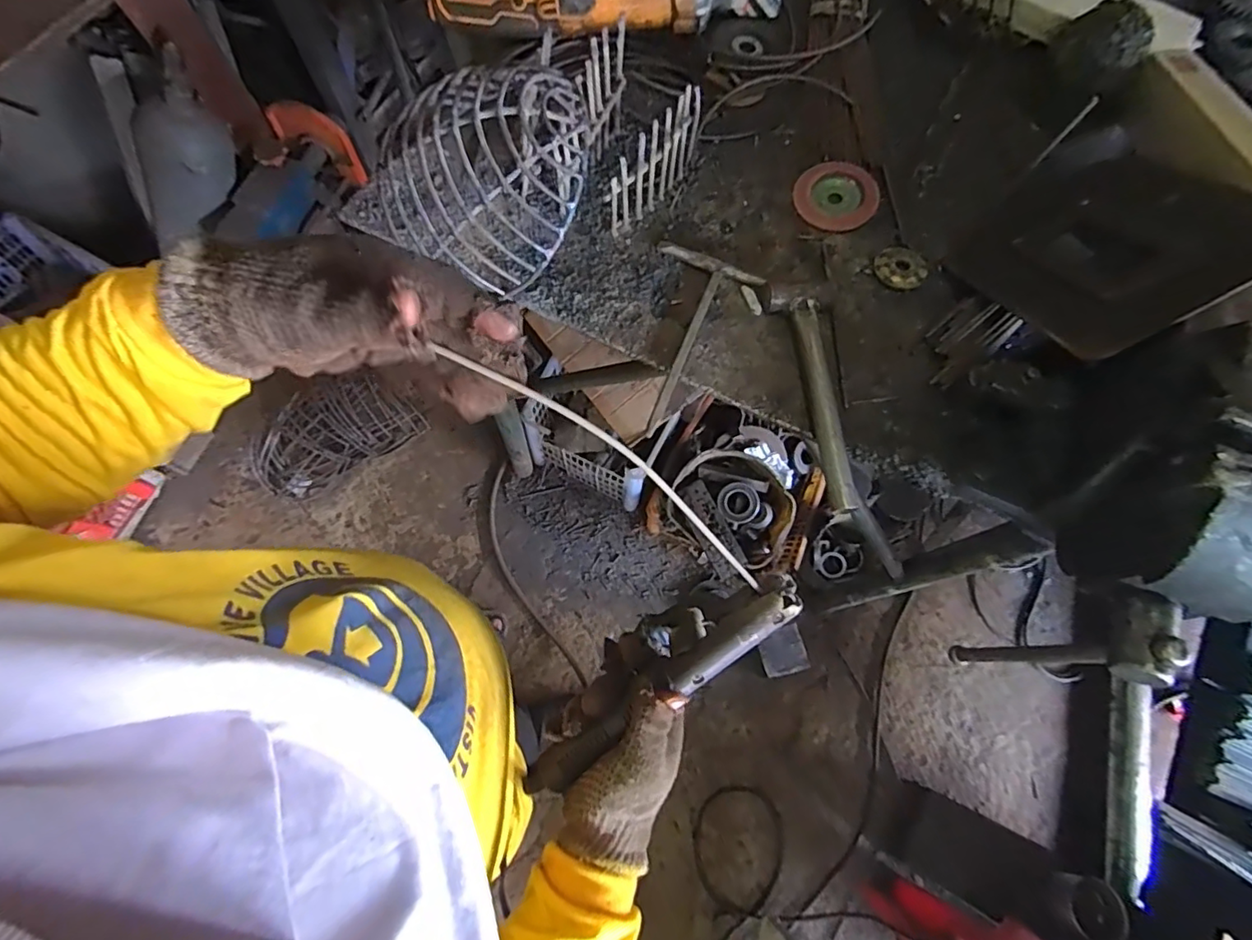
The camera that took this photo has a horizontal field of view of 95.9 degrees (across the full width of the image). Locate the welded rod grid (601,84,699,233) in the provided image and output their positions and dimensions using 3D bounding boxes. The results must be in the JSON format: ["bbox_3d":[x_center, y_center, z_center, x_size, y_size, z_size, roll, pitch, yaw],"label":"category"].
[{"bbox_3d":[0.032,-0.326,0.593,0.022,0.097,0.145,39,75,11],"label":"welded rod grid"}]

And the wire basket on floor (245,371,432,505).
[{"bbox_3d":[-0.730,-0.086,1.413,0.382,0.156,0.192,-37,76,-13],"label":"wire basket on floor"}]

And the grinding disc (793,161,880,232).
[{"bbox_3d":[0.240,-0.313,0.644,0.090,0.016,0.092,1,71,-2],"label":"grinding disc"}]

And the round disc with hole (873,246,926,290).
[{"bbox_3d":[0.302,-0.223,0.618,0.054,0.012,0.056,1,71,-2],"label":"round disc with hole"}]

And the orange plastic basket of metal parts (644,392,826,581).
[{"bbox_3d":[0.253,0.053,1.342,0.386,0.176,0.393,24,72,6],"label":"orange plastic basket of metal parts"}]

